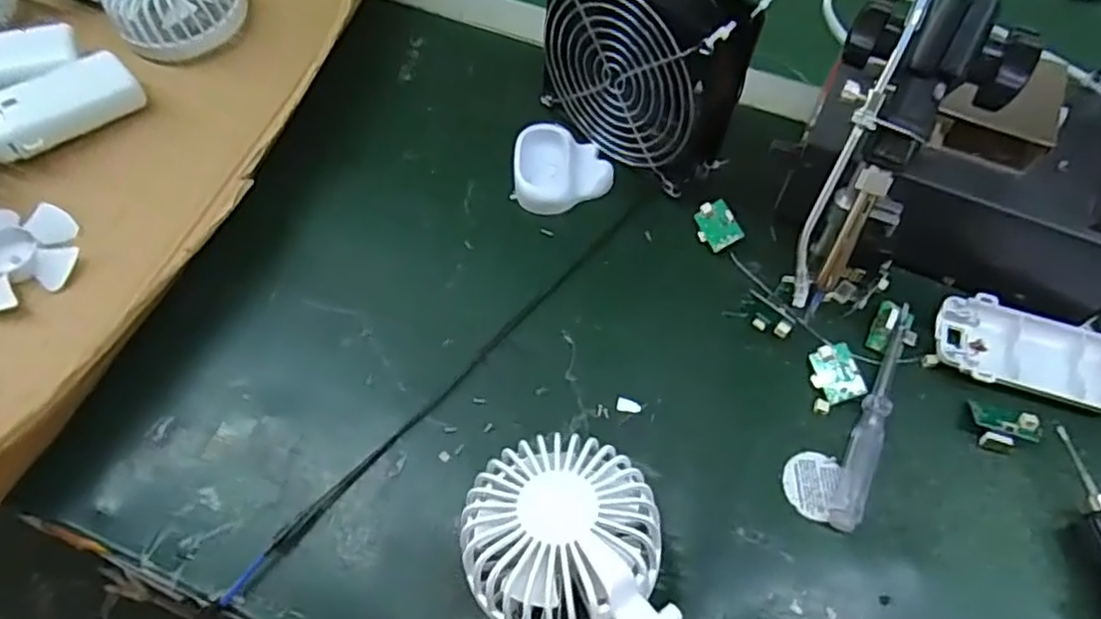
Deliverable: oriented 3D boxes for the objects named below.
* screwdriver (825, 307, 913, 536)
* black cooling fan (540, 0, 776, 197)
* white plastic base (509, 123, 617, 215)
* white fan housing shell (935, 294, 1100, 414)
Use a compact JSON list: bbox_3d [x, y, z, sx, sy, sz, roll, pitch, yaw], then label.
[{"bbox_3d":[0.169,0.052,0.367,0.014,0.011,0.133,23,63,10],"label":"screwdriver"},{"bbox_3d":[0.052,-0.145,0.414,0.118,0.115,0.052,38,67,17],"label":"black cooling fan"},{"bbox_3d":[0.008,-0.087,0.441,0.061,0.017,0.057,13,62,5],"label":"white plastic base"},{"bbox_3d":[0.259,0.024,0.383,0.093,0.013,0.050,14,62,5],"label":"white fan housing shell"}]

